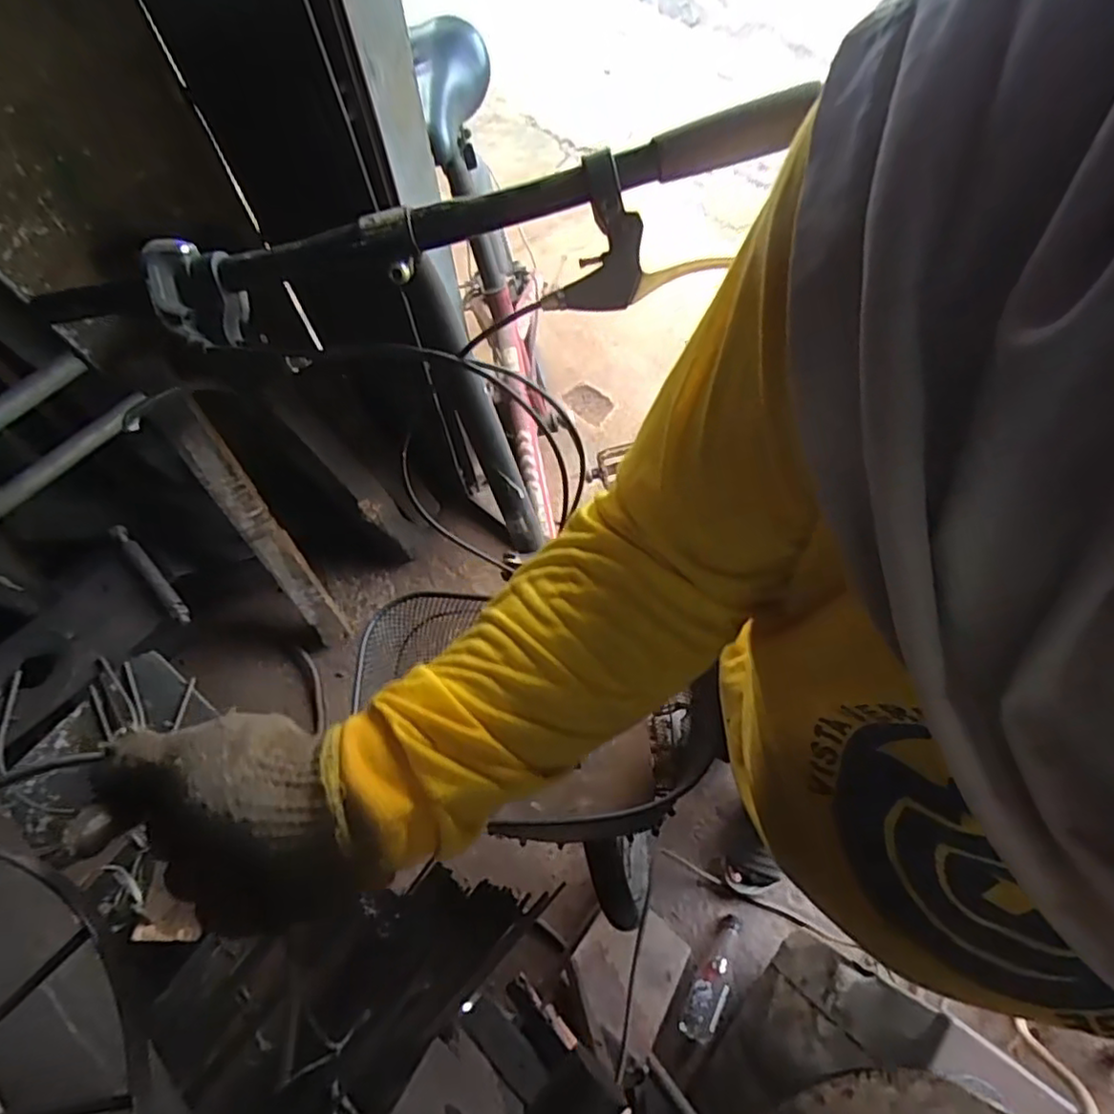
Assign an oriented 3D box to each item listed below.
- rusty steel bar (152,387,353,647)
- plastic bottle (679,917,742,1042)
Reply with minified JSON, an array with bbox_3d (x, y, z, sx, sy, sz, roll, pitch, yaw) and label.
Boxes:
[{"bbox_3d":[-0.517,-0.038,1.150,0.060,0.570,0.031,-27,43,-10],"label":"rusty steel bar"},{"bbox_3d":[0.269,0.723,1.117,0.061,0.050,0.199,26,71,9],"label":"plastic bottle"}]

